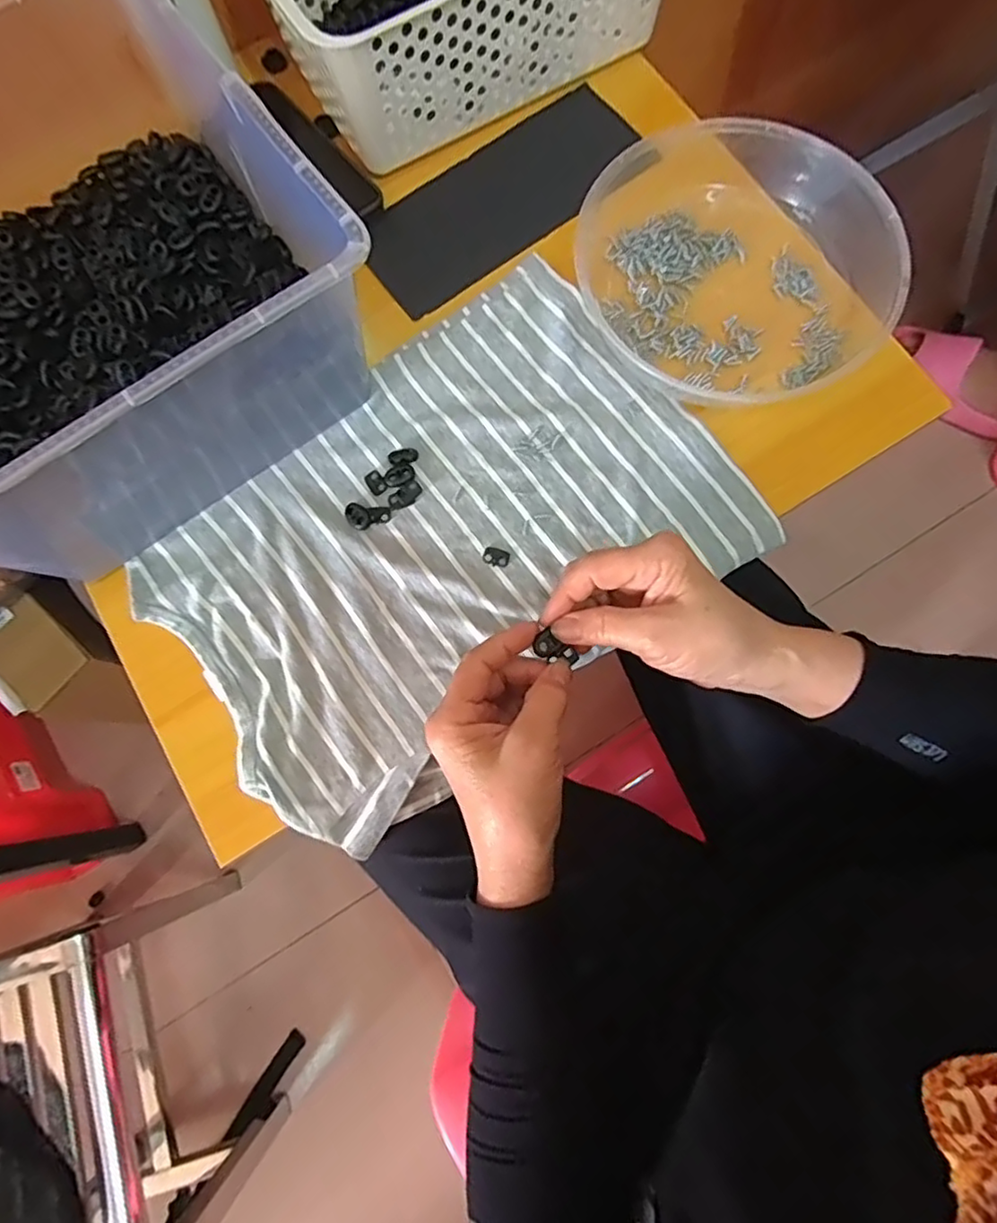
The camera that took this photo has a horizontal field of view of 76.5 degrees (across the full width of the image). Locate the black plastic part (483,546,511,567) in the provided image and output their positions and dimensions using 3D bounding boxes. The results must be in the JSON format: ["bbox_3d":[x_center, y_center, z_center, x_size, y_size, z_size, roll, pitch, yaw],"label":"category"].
[{"bbox_3d":[-0.002,-0.038,0.436,0.018,0.004,0.012,15,79,5],"label":"black plastic part"}]

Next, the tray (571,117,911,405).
[{"bbox_3d":[0.173,-0.260,0.464,0.210,0.040,0.228,0,78,2],"label":"tray"}]

